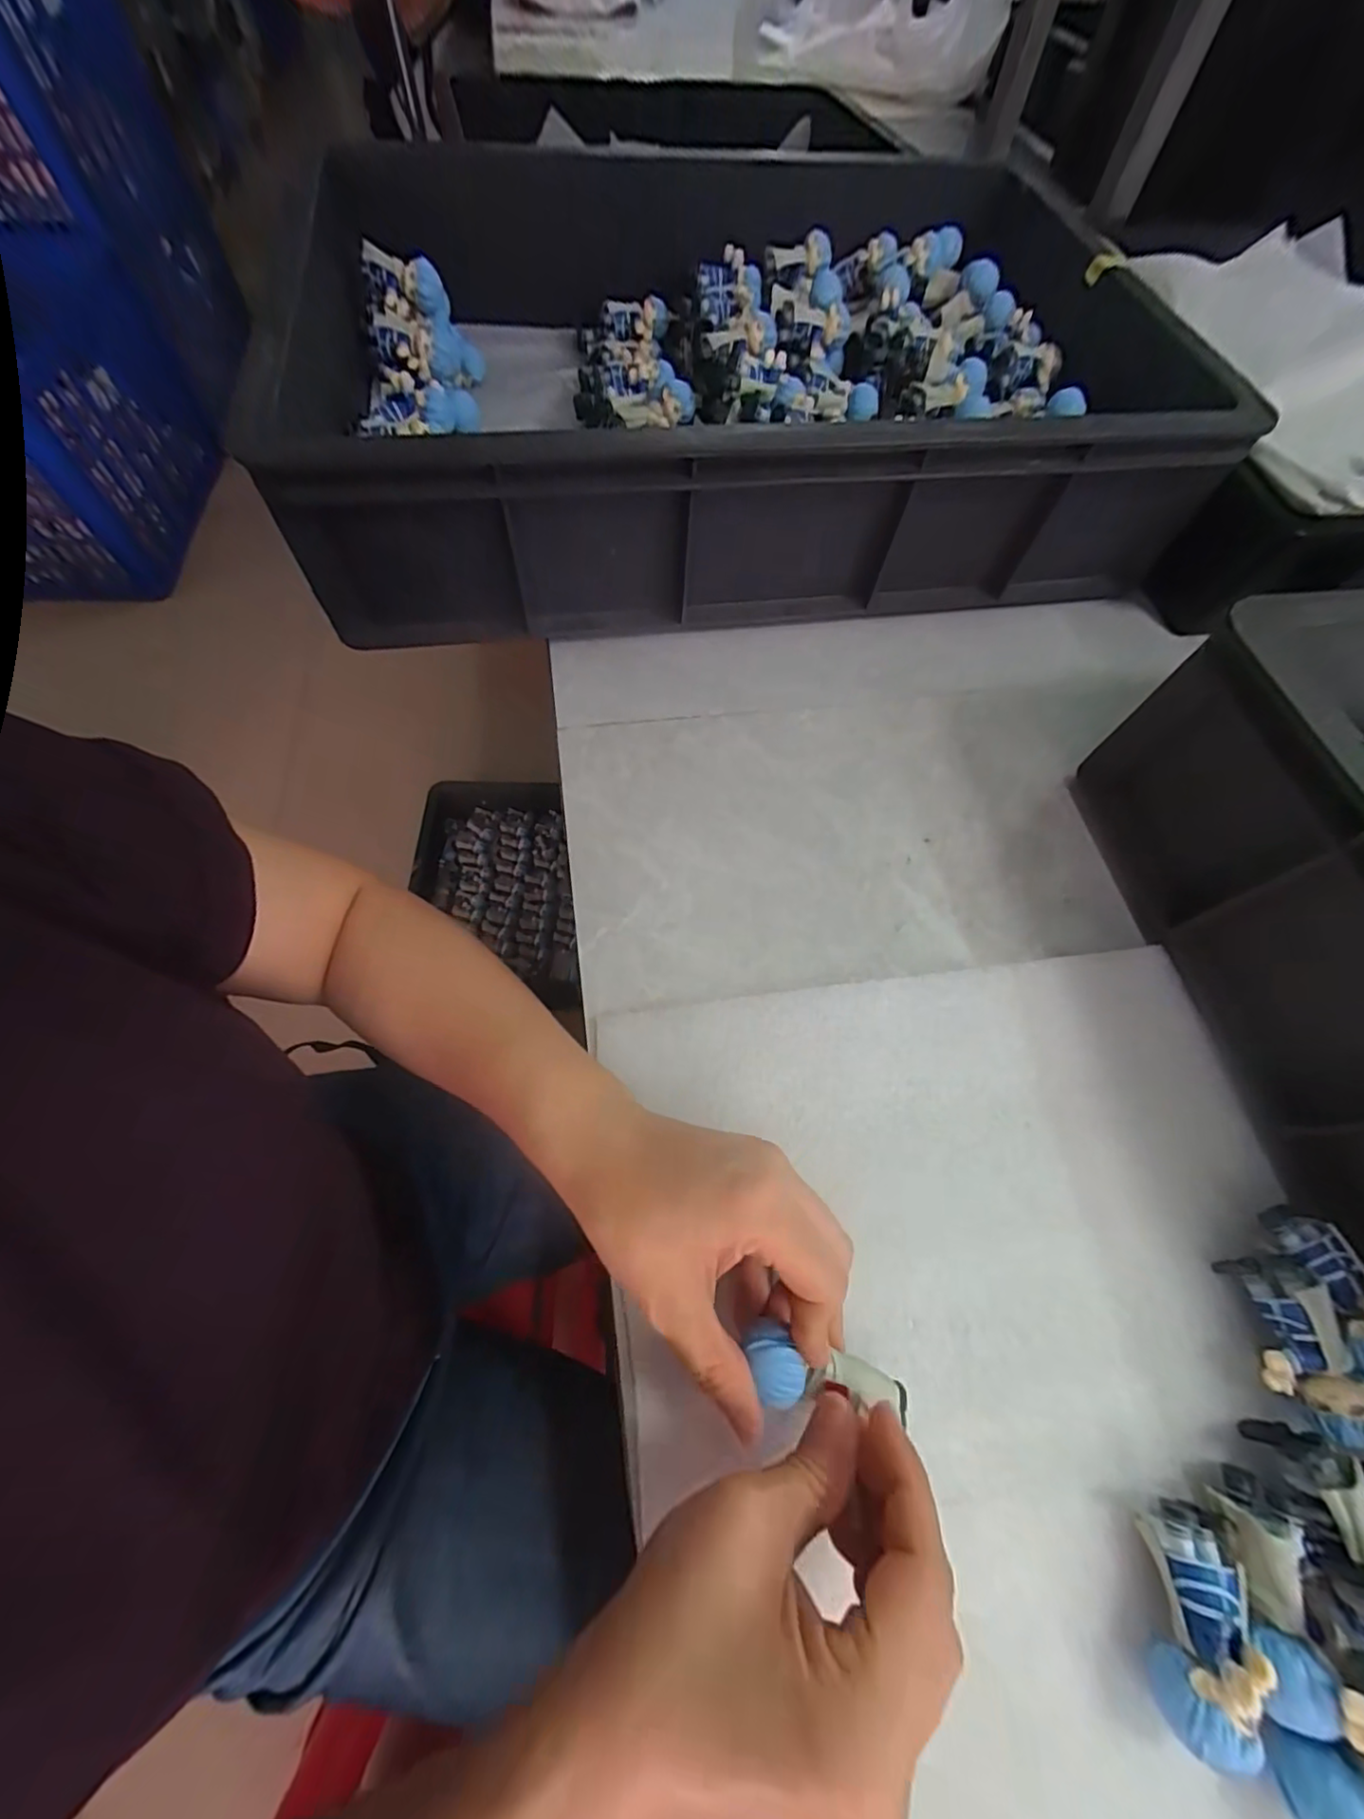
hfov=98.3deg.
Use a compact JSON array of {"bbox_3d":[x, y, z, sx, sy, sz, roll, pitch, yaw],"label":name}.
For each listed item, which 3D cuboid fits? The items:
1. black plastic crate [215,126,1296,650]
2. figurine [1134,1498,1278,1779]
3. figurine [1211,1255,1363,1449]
[{"bbox_3d":[0.043,-0.385,0.425,0.567,0.124,0.375,-7,65,-5],"label":"black plastic crate"},{"bbox_3d":[0.177,0.241,0.198,0.024,0.027,0.061,22,53,8],"label":"figurine"},{"bbox_3d":[0.248,0.177,0.238,0.032,0.027,0.059,-9,65,-6],"label":"figurine"}]

